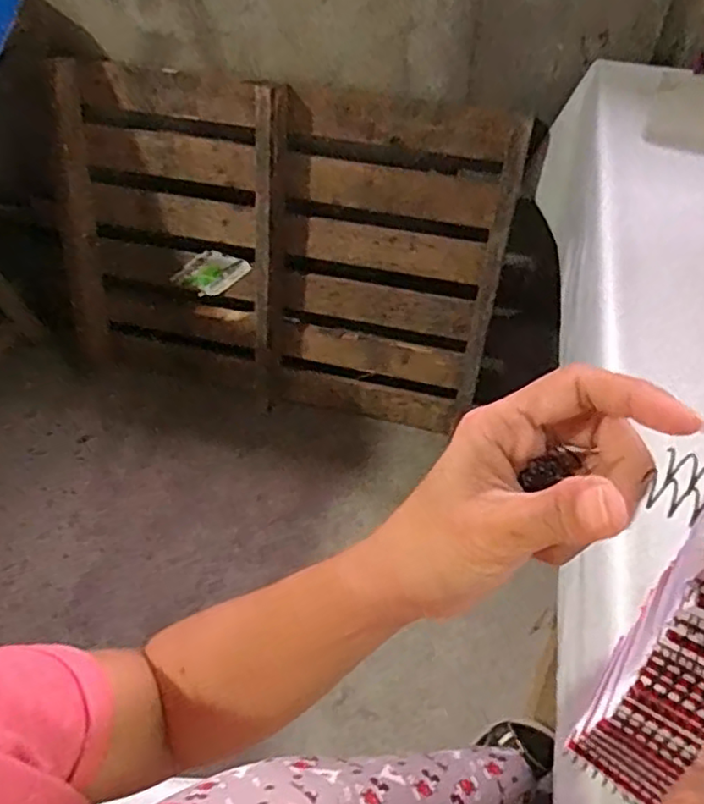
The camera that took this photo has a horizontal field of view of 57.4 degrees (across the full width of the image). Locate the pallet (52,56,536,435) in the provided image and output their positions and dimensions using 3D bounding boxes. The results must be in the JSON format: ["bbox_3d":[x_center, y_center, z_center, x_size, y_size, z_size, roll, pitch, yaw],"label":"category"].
[{"bbox_3d":[-0.186,-0.312,1.429,1.000,0.709,0.104,11,32,7],"label":"pallet"}]

